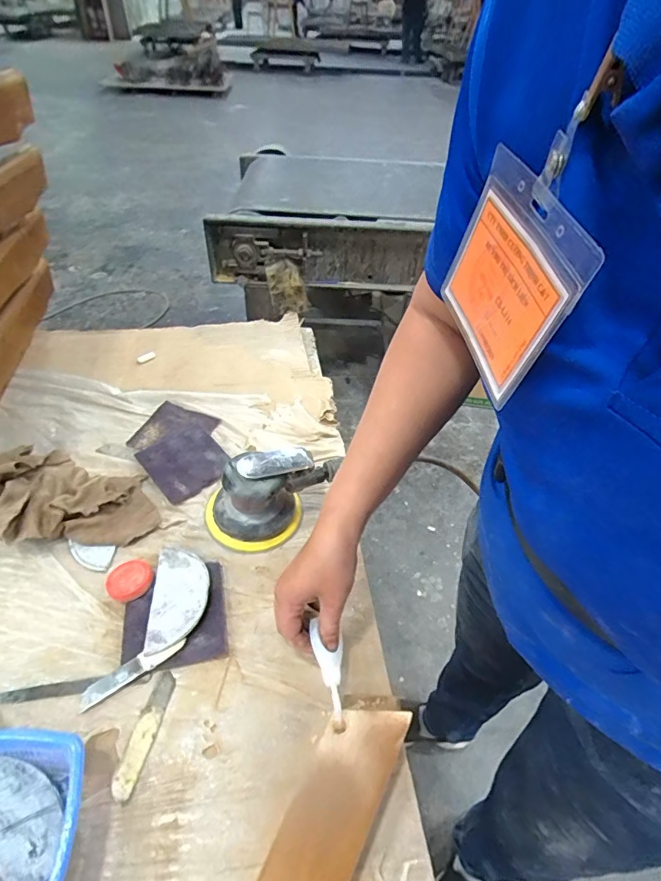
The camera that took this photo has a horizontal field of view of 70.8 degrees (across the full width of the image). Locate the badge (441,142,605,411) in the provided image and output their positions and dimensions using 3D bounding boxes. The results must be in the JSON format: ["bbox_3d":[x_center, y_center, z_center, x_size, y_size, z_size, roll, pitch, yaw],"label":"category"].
[{"bbox_3d":[0.085,-0.079,0.230,0.004,0.083,0.100,1,50,-14],"label":"badge"}]

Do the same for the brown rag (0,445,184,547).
[{"bbox_3d":[-0.318,0.064,0.558,0.225,0.059,0.142,12,47,8],"label":"brown rag"}]

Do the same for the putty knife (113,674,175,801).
[{"bbox_3d":[-0.166,0.261,0.417,0.020,0.004,0.097,13,47,9],"label":"putty knife"}]

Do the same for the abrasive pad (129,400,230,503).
[{"bbox_3d":[-0.212,0.005,0.658,0.119,0.011,0.172,-32,56,-29],"label":"abrasive pad"}]

